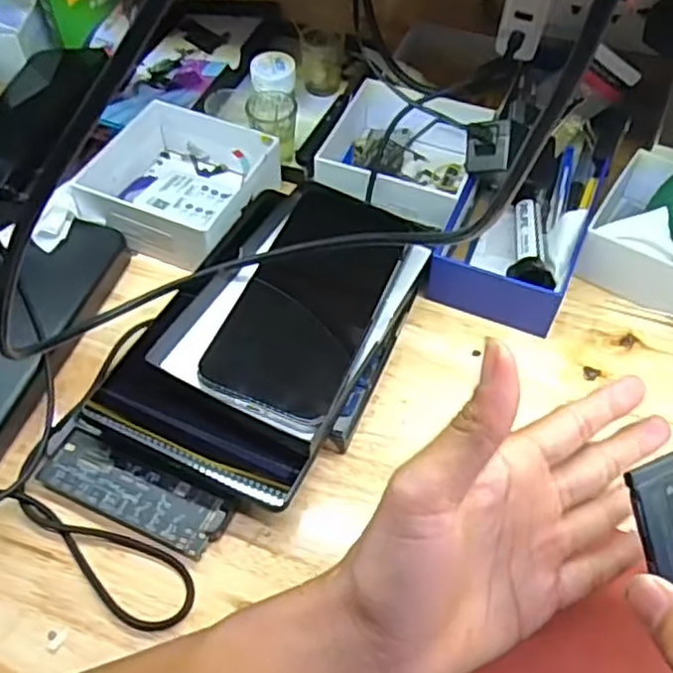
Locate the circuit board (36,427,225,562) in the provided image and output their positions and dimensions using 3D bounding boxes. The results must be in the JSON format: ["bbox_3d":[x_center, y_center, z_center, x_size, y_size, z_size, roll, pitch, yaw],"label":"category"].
[{"bbox_3d":[-0.107,0.081,0.372,0.100,0.005,0.032,22,57,15],"label":"circuit board"}]

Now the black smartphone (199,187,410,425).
[{"bbox_3d":[-0.012,-0.030,0.413,0.076,0.011,0.165,16,55,11],"label":"black smartphone"}]

